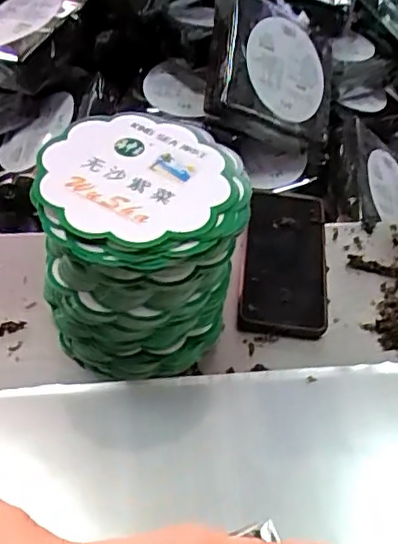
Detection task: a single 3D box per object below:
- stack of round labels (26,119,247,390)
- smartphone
[{"bbox_3d":[-0.045,-0.014,0.479,0.139,0.148,0.129,6,49,-2],"label":"stack of round labels"},{"bbox_3d":[0.081,-0.016,0.585,0.077,0.017,0.175,8,49,1],"label":"smartphone"}]

